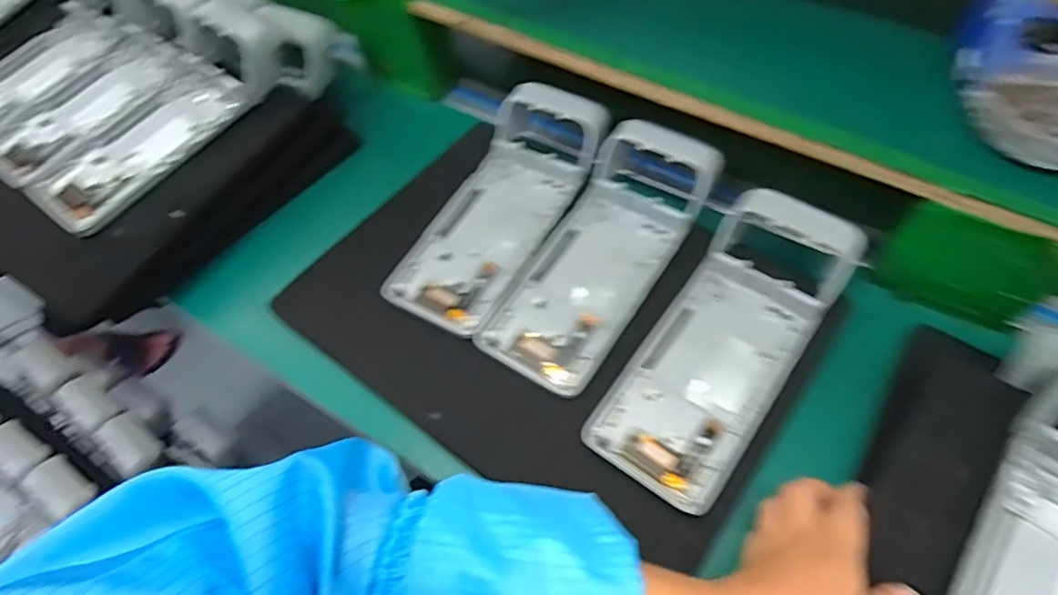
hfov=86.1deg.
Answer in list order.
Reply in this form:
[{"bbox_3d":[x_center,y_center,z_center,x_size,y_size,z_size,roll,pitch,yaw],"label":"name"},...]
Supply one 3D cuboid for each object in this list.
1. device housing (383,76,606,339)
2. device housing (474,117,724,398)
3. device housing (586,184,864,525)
[{"bbox_3d":[-0.019,-0.074,0.439,0.085,0.043,0.218,26,70,17],"label":"device housing"},{"bbox_3d":[0.053,-0.034,0.408,0.086,0.053,0.221,29,65,21],"label":"device housing"},{"bbox_3d":[0.129,0.026,0.370,0.085,0.036,0.217,32,73,21],"label":"device housing"}]

